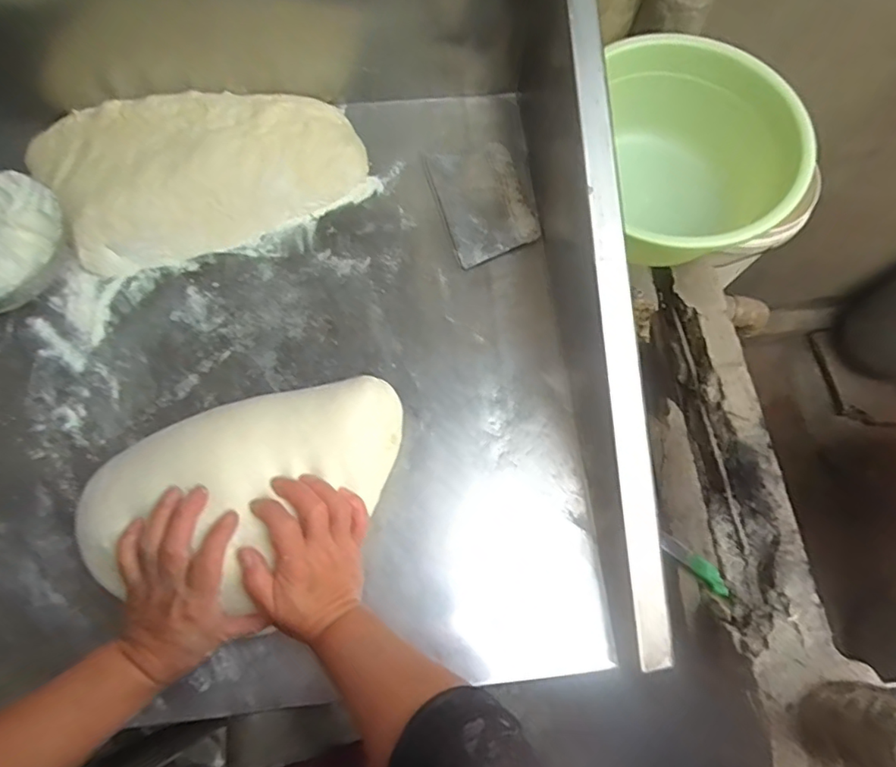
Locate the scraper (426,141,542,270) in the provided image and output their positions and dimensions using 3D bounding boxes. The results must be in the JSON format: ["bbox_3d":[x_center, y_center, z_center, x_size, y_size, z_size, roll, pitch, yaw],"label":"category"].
[{"bbox_3d":[0.044,-0.230,0.701,0.104,0.012,0.160,-17,73,-1],"label":"scraper"}]

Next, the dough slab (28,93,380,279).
[{"bbox_3d":[-0.309,-0.266,0.694,0.409,0.048,0.216,-12,70,-5],"label":"dough slab"}]

